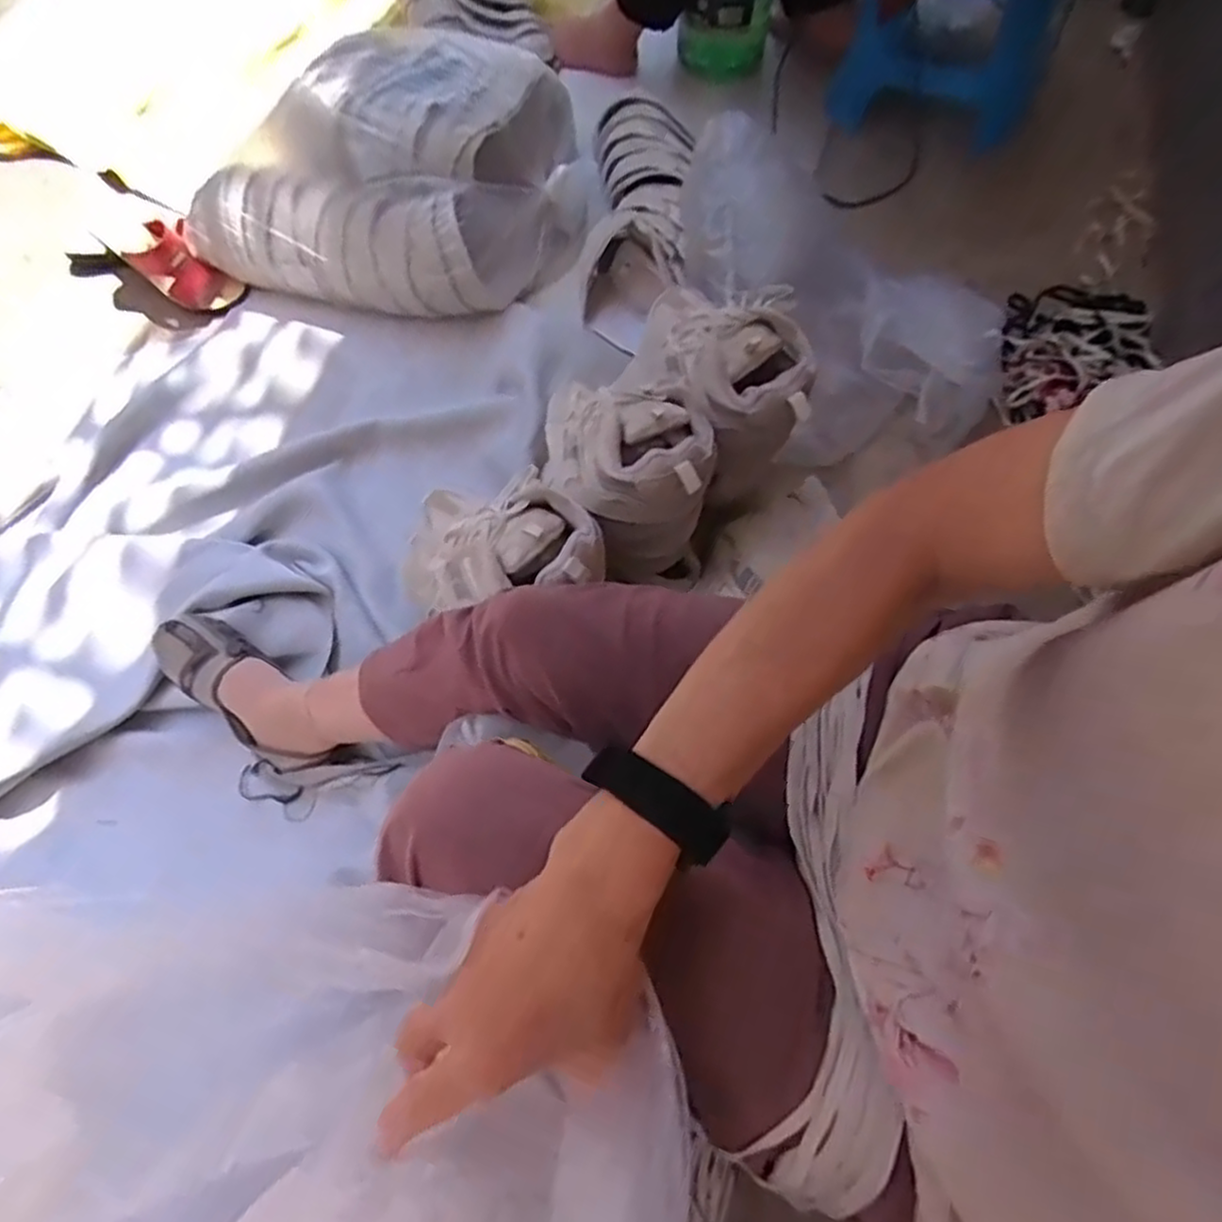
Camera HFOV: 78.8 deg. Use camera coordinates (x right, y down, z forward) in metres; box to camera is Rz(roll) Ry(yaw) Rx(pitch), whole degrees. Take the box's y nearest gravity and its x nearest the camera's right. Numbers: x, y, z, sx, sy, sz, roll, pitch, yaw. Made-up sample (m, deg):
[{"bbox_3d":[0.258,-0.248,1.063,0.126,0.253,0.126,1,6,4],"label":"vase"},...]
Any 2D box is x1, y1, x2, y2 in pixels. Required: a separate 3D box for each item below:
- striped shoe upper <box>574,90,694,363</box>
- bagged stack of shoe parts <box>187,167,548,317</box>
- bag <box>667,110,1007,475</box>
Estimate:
[{"bbox_3d":[0.038,-0.580,1.084,0.154,0.129,0.390,6,88,3],"label":"striped shoe upper"},{"bbox_3d":[-0.353,-0.537,1.061,0.500,0.201,0.169,1,64,2],"label":"bagged stack of shoe parts"},{"bbox_3d":[0.305,-0.434,1.020,0.500,0.190,0.265,33,65,-17],"label":"bag"}]

